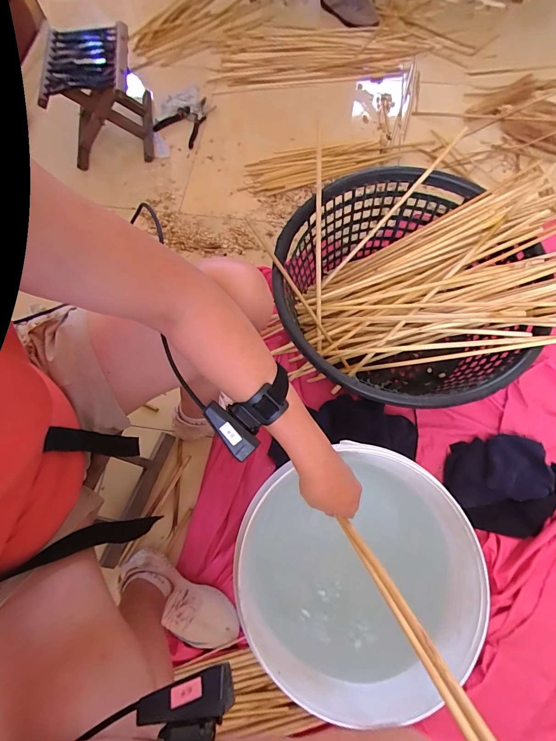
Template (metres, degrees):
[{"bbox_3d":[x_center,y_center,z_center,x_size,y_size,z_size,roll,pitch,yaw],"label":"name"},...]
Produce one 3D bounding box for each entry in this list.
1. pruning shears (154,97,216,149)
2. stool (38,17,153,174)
[{"bbox_3d":[-0.305,-0.780,1.128,0.156,0.026,0.202,15,73,7],"label":"pruning shears"},{"bbox_3d":[-0.497,-0.784,1.021,0.221,0.175,0.269,-9,71,-1],"label":"stool"}]

